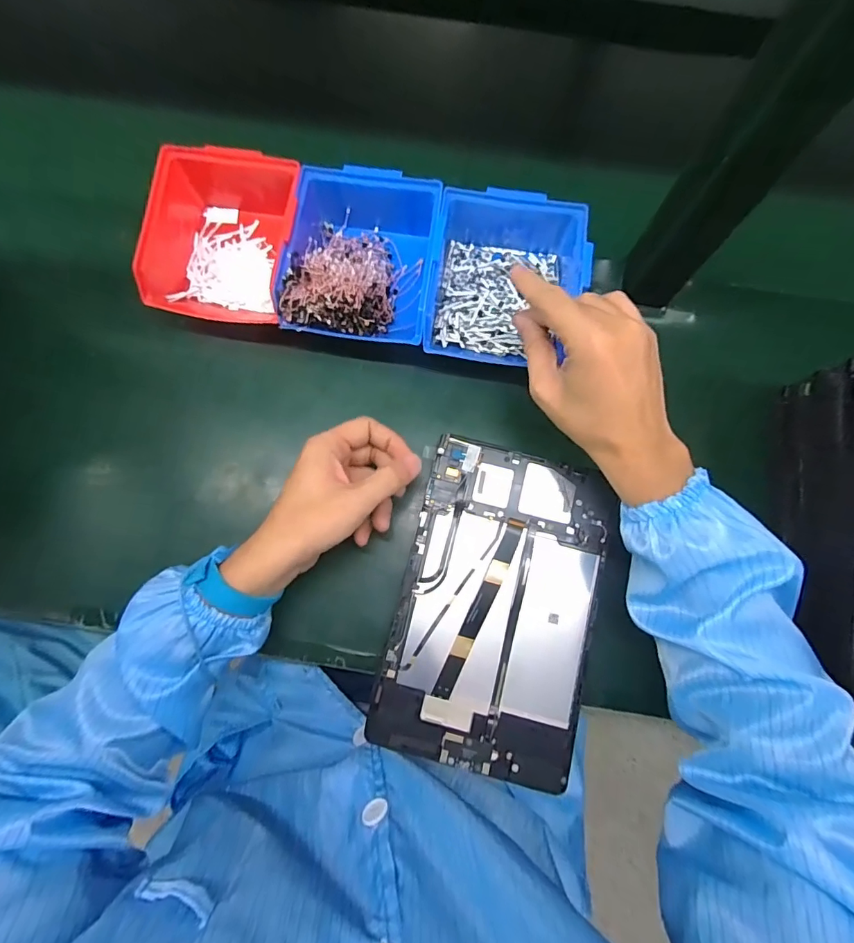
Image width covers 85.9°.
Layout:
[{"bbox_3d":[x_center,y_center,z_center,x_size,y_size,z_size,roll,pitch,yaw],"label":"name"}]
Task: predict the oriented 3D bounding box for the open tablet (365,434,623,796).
[{"bbox_3d":[0.056,0.101,0.357,0.148,0.012,0.238,14,78,2],"label":"open tablet"}]

